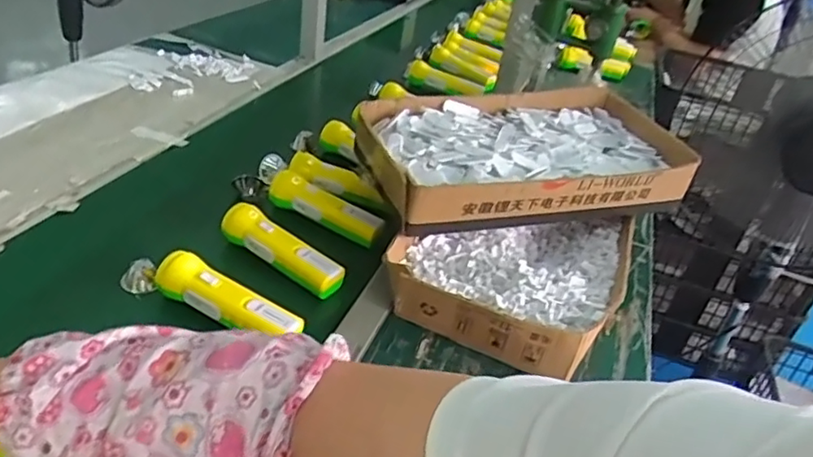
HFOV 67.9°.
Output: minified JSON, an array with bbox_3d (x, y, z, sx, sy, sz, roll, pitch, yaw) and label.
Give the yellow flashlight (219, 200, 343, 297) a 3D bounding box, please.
[{"bbox_3d":[-0.153,0.031,0.740,0.170,0.061,0.046,25,38,31],"label":"yellow flashlight"}]

